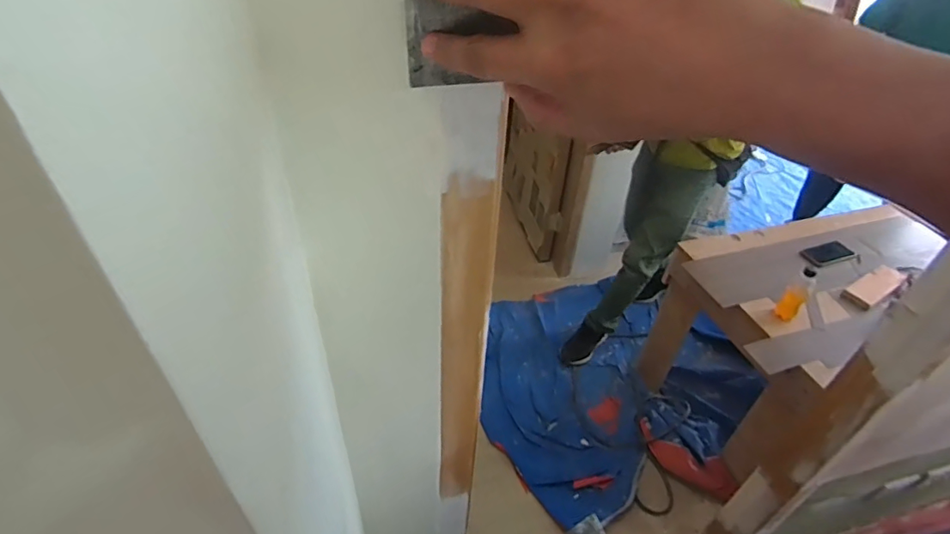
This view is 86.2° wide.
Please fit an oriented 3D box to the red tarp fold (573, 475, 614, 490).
[{"bbox_3d":[0.388,0.701,1.640,0.133,0.024,0.049,-4,42,-9],"label":"red tarp fold"}]

